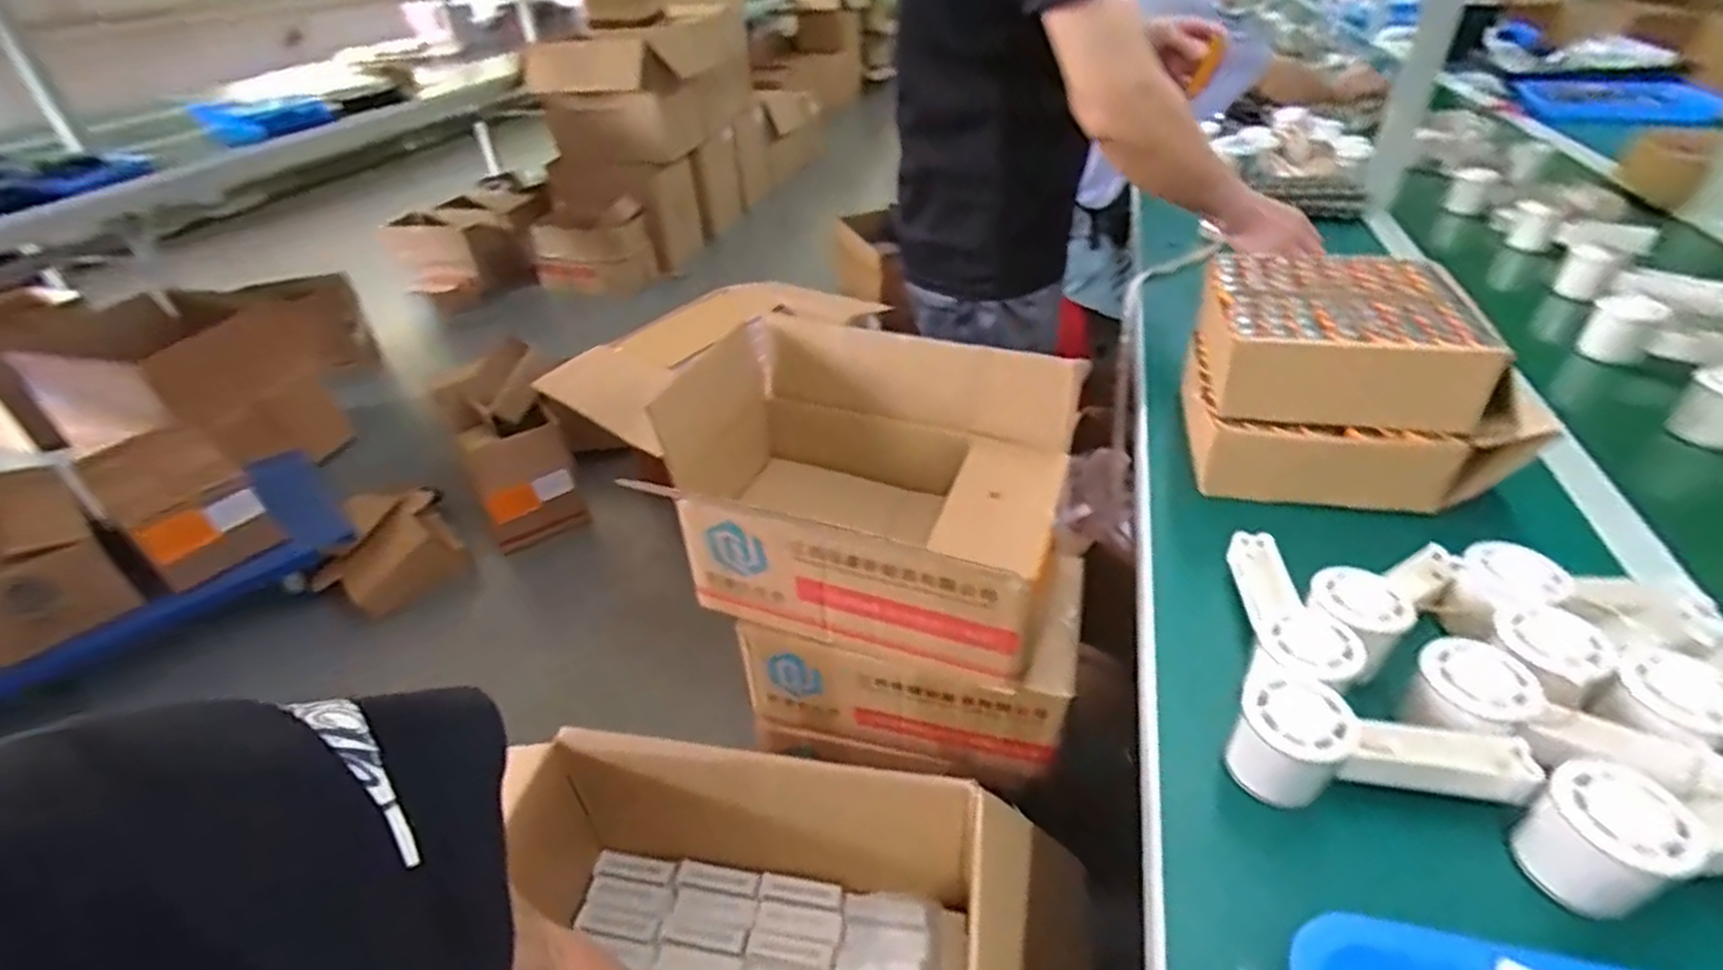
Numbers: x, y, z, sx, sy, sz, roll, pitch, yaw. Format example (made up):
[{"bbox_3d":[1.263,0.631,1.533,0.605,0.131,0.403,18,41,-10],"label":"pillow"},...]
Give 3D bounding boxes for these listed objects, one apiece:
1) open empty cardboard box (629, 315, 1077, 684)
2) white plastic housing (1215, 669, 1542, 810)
[{"bbox_3d":[0.015,0.004,0.837,0.385,0.245,0.254,13,39,21],"label":"open empty cardboard box"},{"bbox_3d":[0.296,0.149,0.436,0.155,0.058,0.056,1,37,5],"label":"white plastic housing"}]

